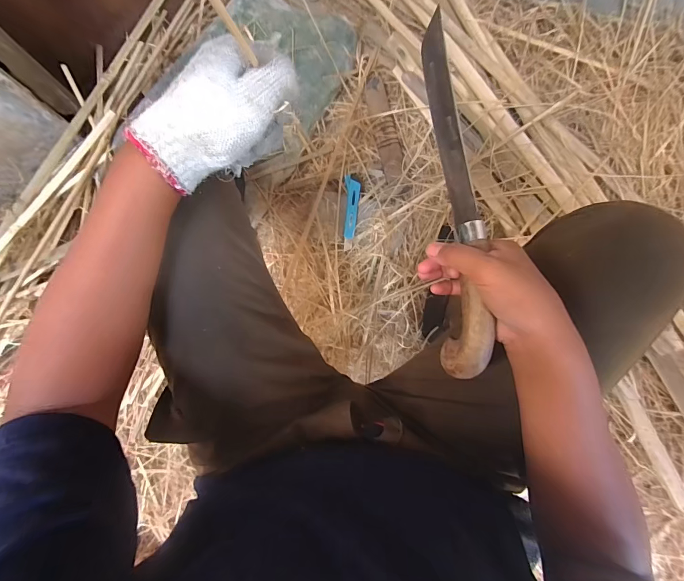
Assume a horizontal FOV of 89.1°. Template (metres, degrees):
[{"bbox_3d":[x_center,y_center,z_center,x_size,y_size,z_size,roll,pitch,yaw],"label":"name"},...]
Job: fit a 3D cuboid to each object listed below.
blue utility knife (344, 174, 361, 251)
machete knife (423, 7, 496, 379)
[{"bbox_3d":[0.020,-0.169,0.747,0.032,0.010,0.166,3,81,0],"label":"blue utility knife"},{"bbox_3d":[0.110,-0.107,0.351,0.034,0.048,0.375,-2,78,-1],"label":"machete knife"}]

